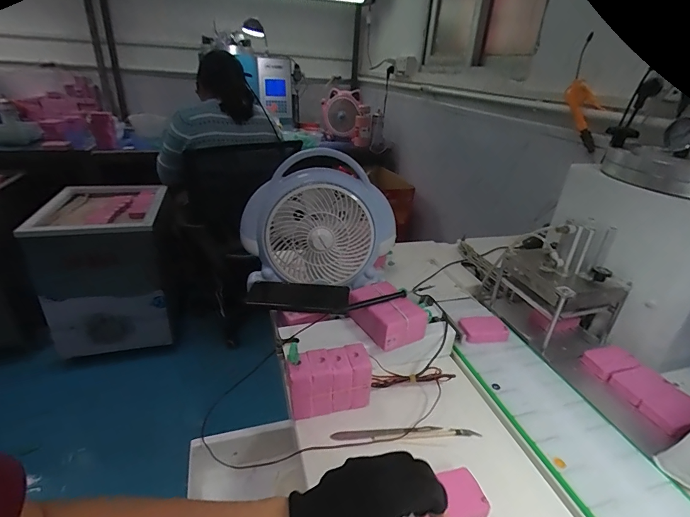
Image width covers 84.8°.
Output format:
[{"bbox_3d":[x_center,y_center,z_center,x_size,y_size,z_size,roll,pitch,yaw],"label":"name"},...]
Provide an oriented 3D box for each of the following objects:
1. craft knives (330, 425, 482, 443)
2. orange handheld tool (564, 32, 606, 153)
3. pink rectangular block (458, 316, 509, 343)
[{"bbox_3d":[0.072,0.210,0.453,0.172,0.008,0.017,1,28,-6],"label":"craft knives"},{"bbox_3d":[0.605,-0.414,0.959,0.057,0.278,0.066,-9,5,-23],"label":"orange handheld tool"},{"bbox_3d":[0.224,0.115,0.610,0.078,0.016,0.044,-4,28,-14],"label":"pink rectangular block"}]

